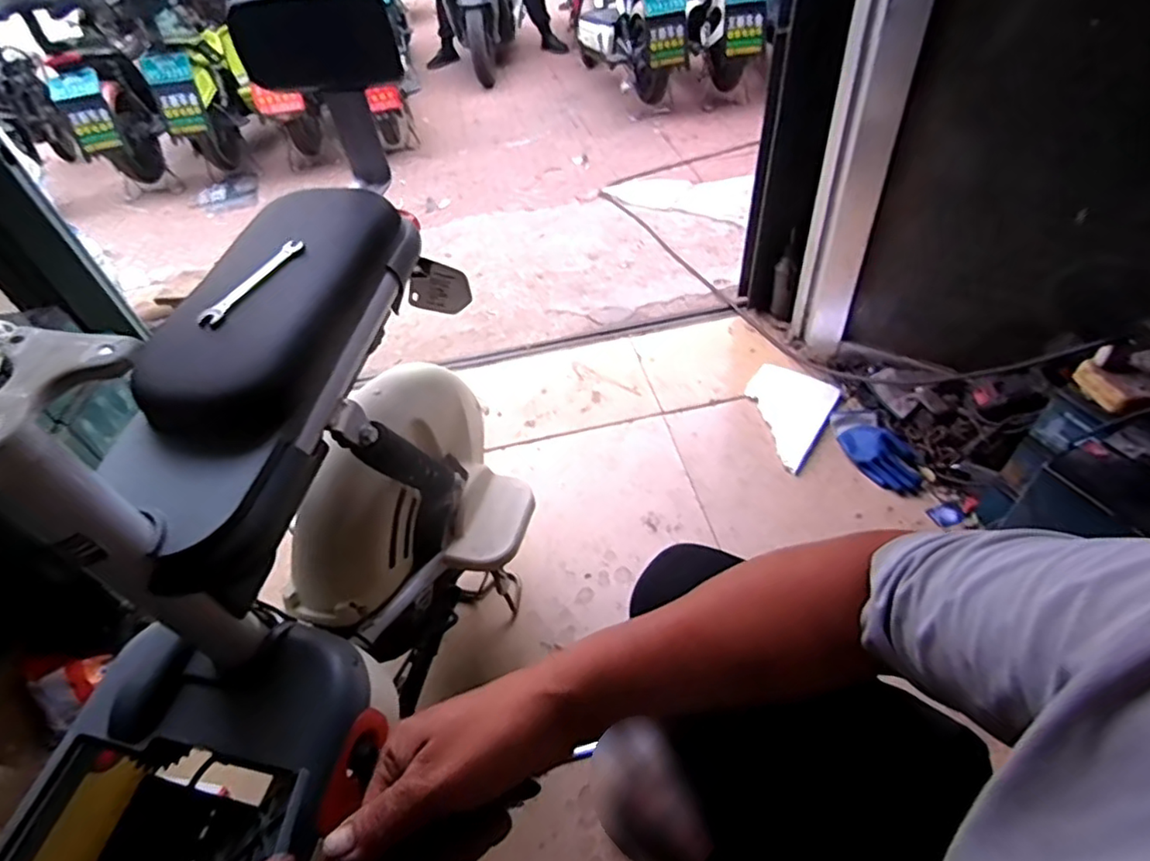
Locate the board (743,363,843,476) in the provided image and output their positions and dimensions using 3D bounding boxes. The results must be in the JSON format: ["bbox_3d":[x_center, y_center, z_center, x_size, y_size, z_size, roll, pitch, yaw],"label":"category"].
[{"bbox_3d":[0.426,-0.045,1.257,0.181,0.024,0.251,25,55,27],"label":"board"}]

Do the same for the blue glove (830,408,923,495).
[{"bbox_3d":[0.581,0.032,1.176,0.099,0.031,0.197,-13,47,-5],"label":"blue glove"}]

